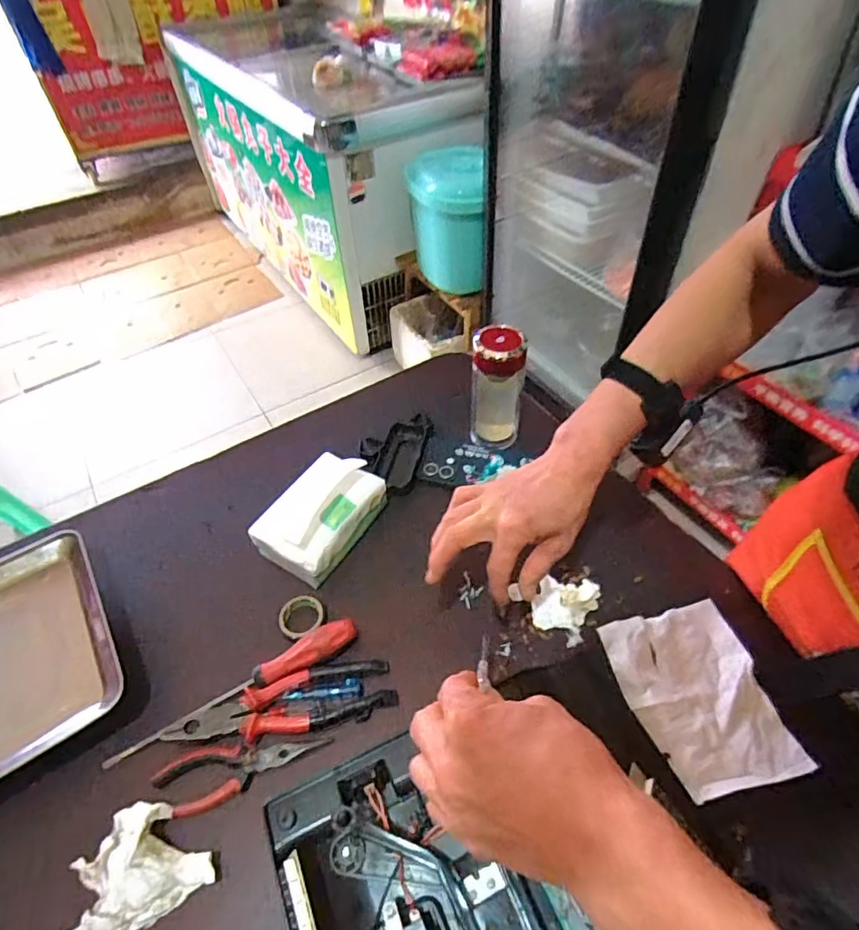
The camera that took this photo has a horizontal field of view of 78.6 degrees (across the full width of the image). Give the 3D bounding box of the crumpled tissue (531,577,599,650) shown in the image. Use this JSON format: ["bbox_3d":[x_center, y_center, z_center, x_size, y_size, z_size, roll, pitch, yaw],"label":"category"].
[{"bbox_3d":[0.146,0.152,0.565,0.060,0.017,0.070,17,52,17],"label":"crumpled tissue"}]

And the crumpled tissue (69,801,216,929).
[{"bbox_3d":[-0.236,0.321,0.428,0.107,0.027,0.086,-19,50,-14],"label":"crumpled tissue"}]

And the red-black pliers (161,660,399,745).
[{"bbox_3d":[-0.139,0.234,0.510,0.206,0.022,0.052,-11,49,-7],"label":"red-black pliers"}]

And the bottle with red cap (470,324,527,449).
[{"bbox_3d":[0.088,-0.099,0.679,0.066,0.153,0.068,6,49,8],"label":"bottle with red cap"}]

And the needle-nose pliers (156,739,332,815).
[{"bbox_3d":[-0.170,0.277,0.477,0.153,0.011,0.047,-10,49,-7],"label":"needle-nose pliers"}]

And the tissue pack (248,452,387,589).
[{"bbox_3d":[-0.130,0.057,0.624,0.097,0.066,0.138,22,53,21],"label":"tissue pack"}]

